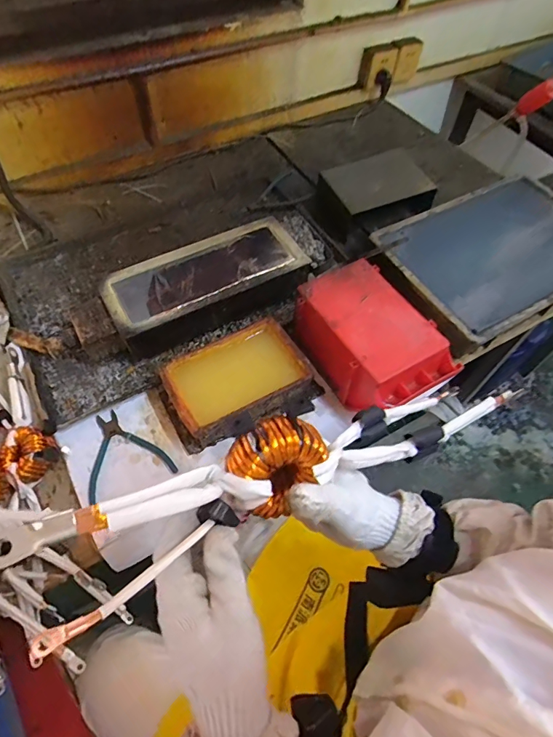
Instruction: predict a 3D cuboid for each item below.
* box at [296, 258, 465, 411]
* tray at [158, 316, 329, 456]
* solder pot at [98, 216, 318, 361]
[{"bbox_3d":[0.142,-0.041,0.649,0.142,0.105,0.234,-28,63,-18],"label":"box"},{"bbox_3d":[-0.057,0.022,0.645,0.227,0.071,0.135,-24,62,-16],"label":"tray"},{"bbox_3d":[-0.120,-0.144,0.740,0.338,0.095,0.155,-25,62,-16],"label":"solder pot"}]

